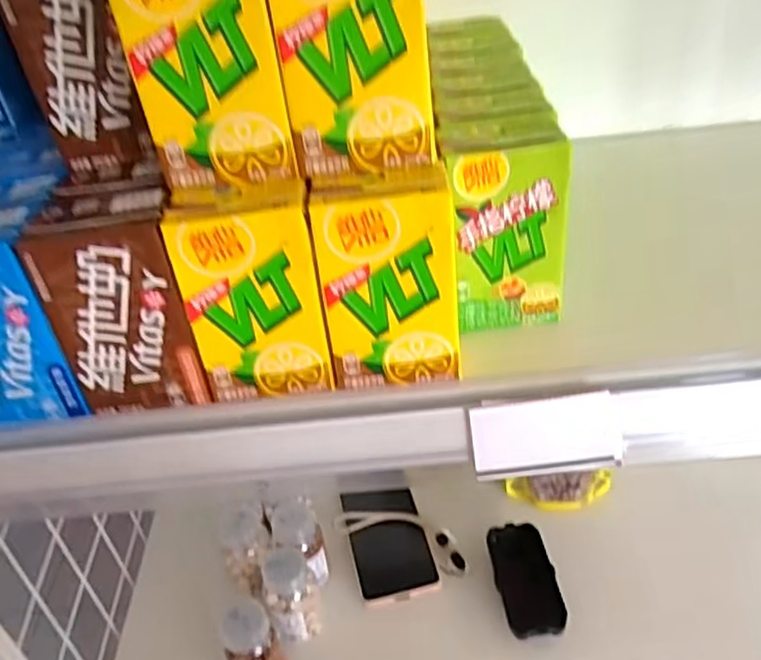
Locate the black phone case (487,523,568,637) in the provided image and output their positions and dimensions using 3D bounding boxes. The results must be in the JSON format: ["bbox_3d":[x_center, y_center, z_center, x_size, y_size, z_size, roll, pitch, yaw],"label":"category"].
[{"bbox_3d":[0.132,0.224,0.630,0.051,0.010,0.109,-7,39,-1],"label":"black phone case"}]

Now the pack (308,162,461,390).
[{"bbox_3d":[0.004,-0.025,0.342,0.064,0.103,0.038,-5,39,2],"label":"pack"}]

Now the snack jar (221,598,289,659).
[{"bbox_3d":[-0.105,0.264,0.571,0.045,0.082,0.043,-12,39,-6],"label":"snack jar"}]

